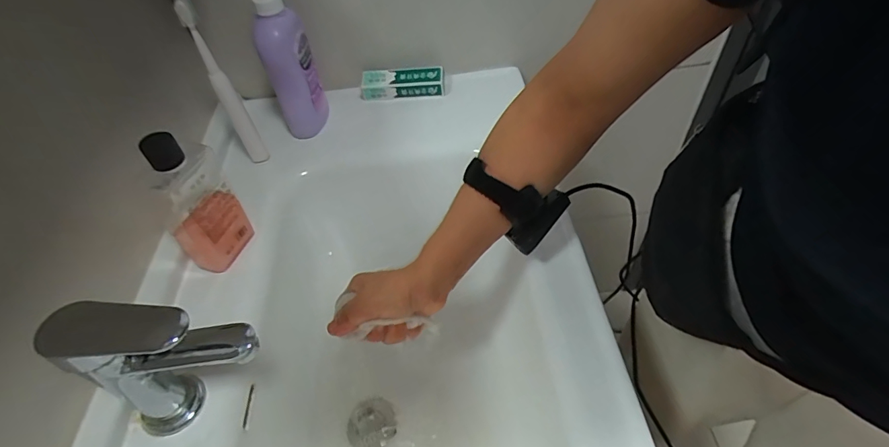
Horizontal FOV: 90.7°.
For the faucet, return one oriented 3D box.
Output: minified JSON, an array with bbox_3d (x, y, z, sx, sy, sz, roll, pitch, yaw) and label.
[{"bbox_3d":[-0.220,0.130,0.372,0.140,0.198,0.049,-4,49,3],"label":"faucet"}]

